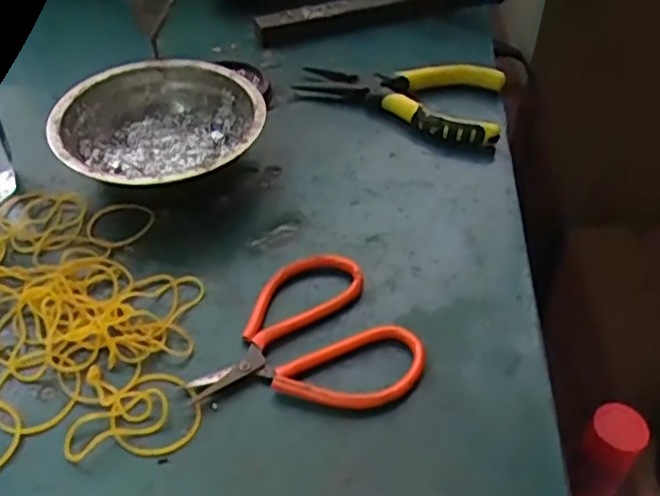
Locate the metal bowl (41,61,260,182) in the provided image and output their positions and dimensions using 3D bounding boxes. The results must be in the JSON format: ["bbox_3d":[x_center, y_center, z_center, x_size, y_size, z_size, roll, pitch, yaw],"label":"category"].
[{"bbox_3d":[-0.108,-0.070,0.412,0.126,0.041,0.123,2,46,-2],"label":"metal bowl"}]

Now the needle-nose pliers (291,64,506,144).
[{"bbox_3d":[0.049,-0.106,0.456,0.140,0.032,0.064,8,46,4],"label":"needle-nose pliers"}]

